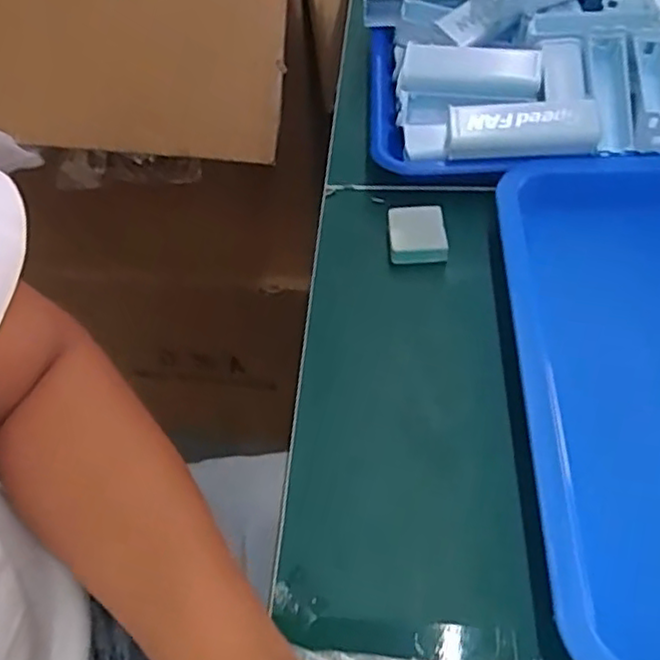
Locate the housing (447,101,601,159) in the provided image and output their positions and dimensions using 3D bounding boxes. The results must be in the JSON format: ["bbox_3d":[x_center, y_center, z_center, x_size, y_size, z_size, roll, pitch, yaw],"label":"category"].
[{"bbox_3d":[0.132,-0.138,0.467,0.098,0.031,0.028,0,54,3],"label":"housing"}]

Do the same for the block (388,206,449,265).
[{"bbox_3d":[0.059,-0.064,0.460,0.037,0.014,0.044,-1,53,2],"label":"block"}]

